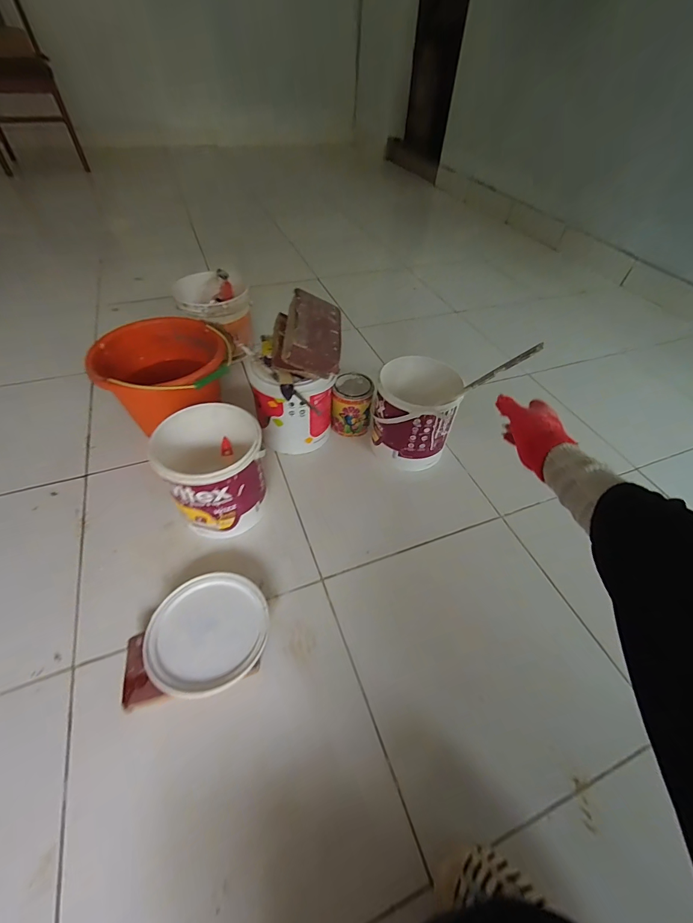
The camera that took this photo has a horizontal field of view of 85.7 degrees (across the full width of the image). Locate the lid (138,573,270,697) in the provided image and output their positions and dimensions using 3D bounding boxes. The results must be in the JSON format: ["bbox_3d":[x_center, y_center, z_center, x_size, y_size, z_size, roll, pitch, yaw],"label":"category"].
[{"bbox_3d":[-0.212,0.257,0.572,0.176,0.020,0.170,2,49,-2],"label":"lid"}]

